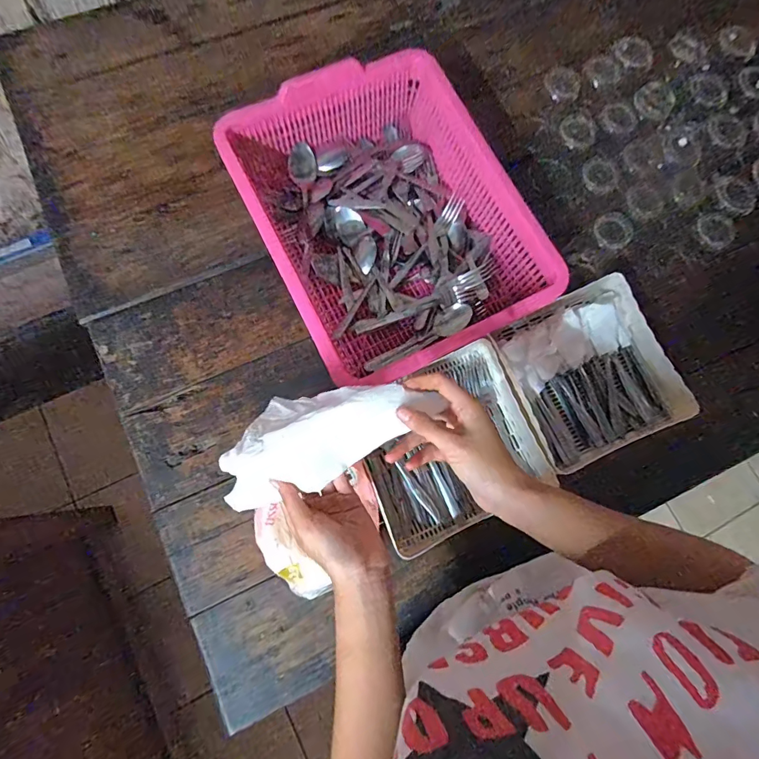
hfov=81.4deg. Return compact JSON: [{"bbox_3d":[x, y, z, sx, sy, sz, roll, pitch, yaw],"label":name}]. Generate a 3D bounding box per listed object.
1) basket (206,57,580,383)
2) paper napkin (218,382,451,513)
[{"bbox_3d":[0.002,-0.211,0.596,0.303,0.130,0.379,-26,78,-8],"label":"basket"},{"bbox_3d":[-0.052,0.045,0.383,0.205,0.048,0.083,-24,77,5],"label":"paper napkin"}]

